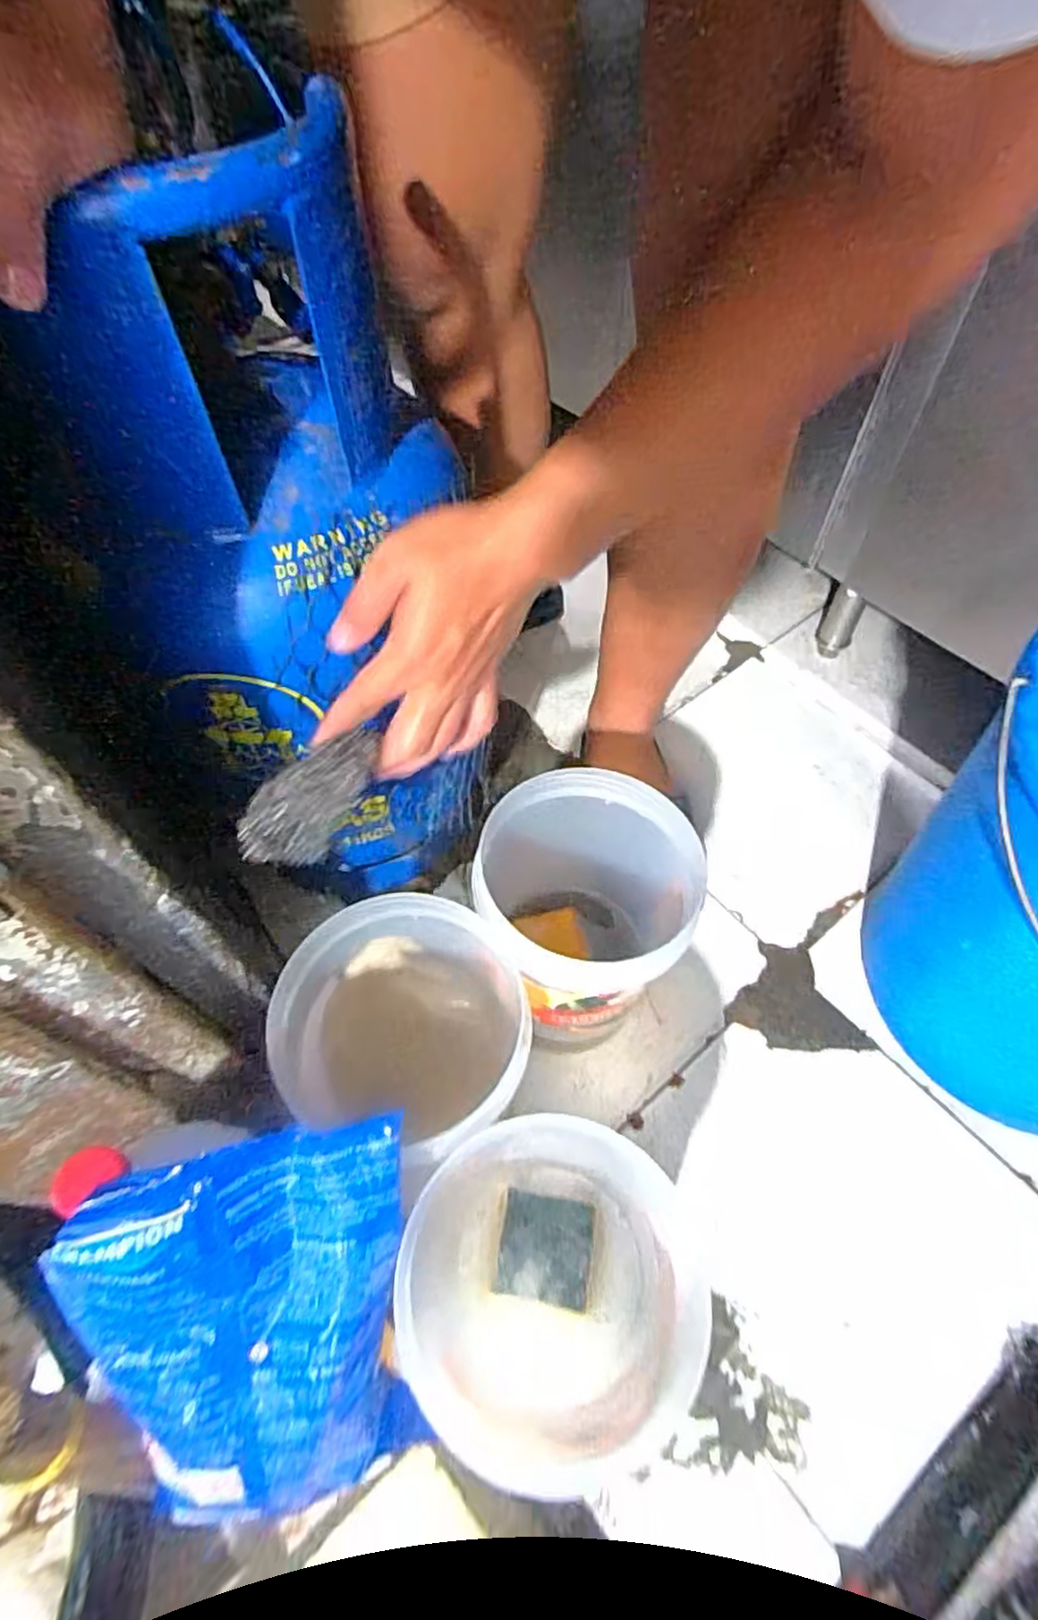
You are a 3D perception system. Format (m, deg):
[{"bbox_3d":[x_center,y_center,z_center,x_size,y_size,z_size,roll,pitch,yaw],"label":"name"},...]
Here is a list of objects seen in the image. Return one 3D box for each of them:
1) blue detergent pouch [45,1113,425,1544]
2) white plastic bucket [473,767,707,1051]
[{"bbox_3d":[-0.145,0.293,0.390,0.172,0.268,0.055,-7,15,-15],"label":"blue detergent pouch"},{"bbox_3d":[0.047,0.083,0.575,0.162,0.195,0.148,0,58,1],"label":"white plastic bucket"}]

